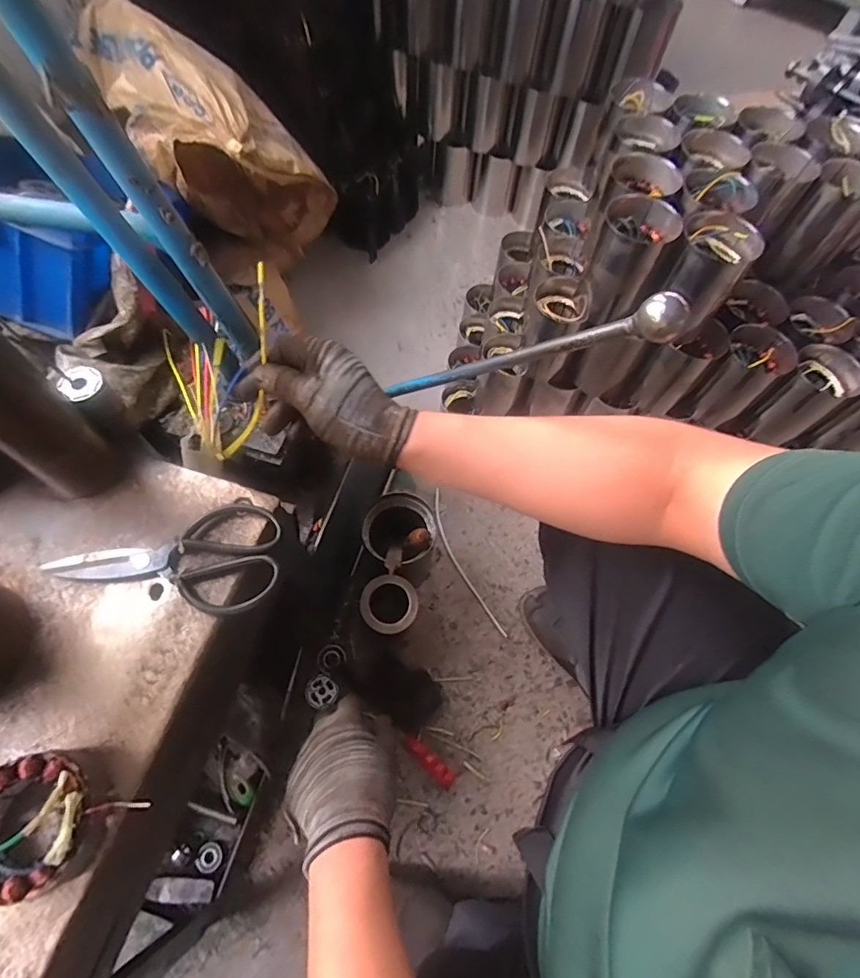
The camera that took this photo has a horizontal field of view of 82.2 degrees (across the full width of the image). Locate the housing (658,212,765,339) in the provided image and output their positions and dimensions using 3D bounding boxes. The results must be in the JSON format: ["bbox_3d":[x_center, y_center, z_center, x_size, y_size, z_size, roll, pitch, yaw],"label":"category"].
[{"bbox_3d":[0.347,-0.281,0.643,0.093,0.120,0.079,-1,63,-4],"label":"housing"}]

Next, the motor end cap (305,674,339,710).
[{"bbox_3d":[-0.179,0.331,0.808,0.050,0.007,0.050,1,63,-3],"label":"motor end cap"}]

